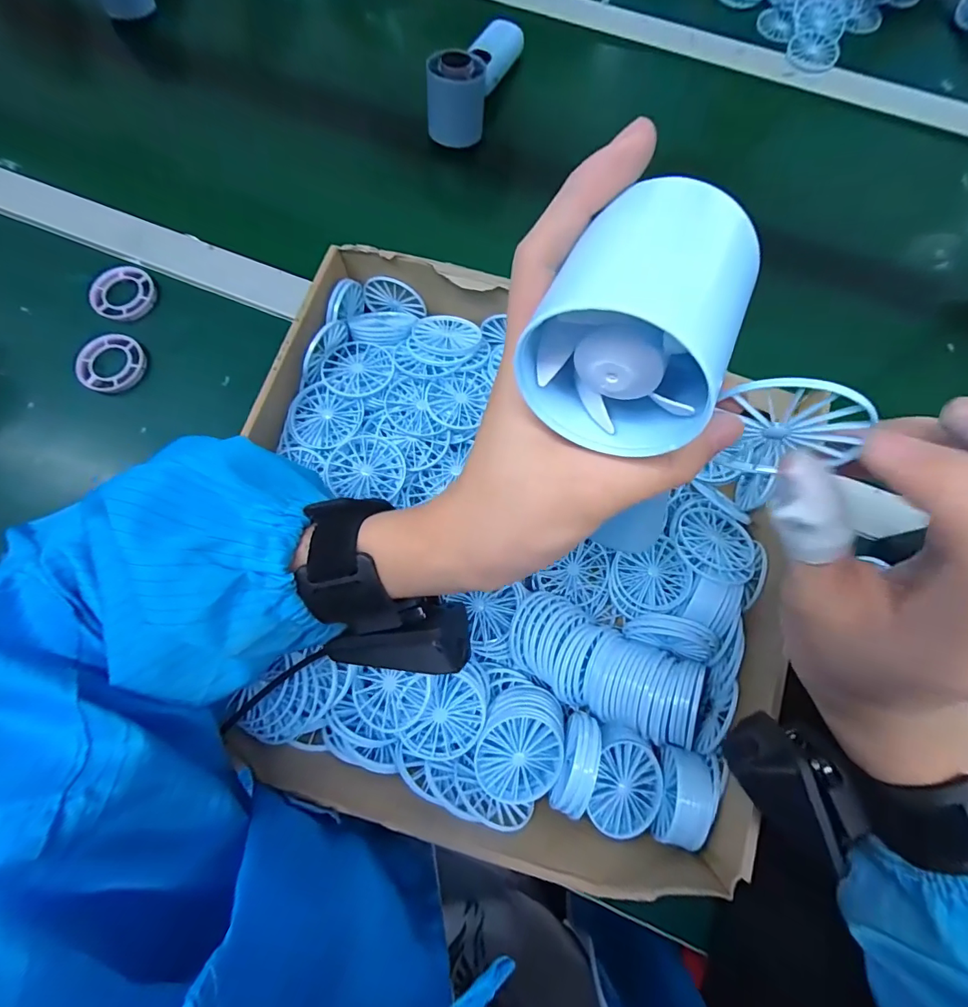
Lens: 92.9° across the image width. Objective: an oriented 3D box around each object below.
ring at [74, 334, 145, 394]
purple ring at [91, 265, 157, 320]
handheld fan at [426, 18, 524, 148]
[{"bbox_3d":[-0.312,-0.117,0.386,0.046,0.013,0.053,12,75,-7],"label":"ring"},{"bbox_3d":[-0.319,-0.186,0.407,0.051,0.009,0.051,0,76,-1],"label":"purple ring"},{"bbox_3d":[-0.007,-0.423,0.445,0.047,0.054,0.145,20,76,4],"label":"handheld fan"}]

